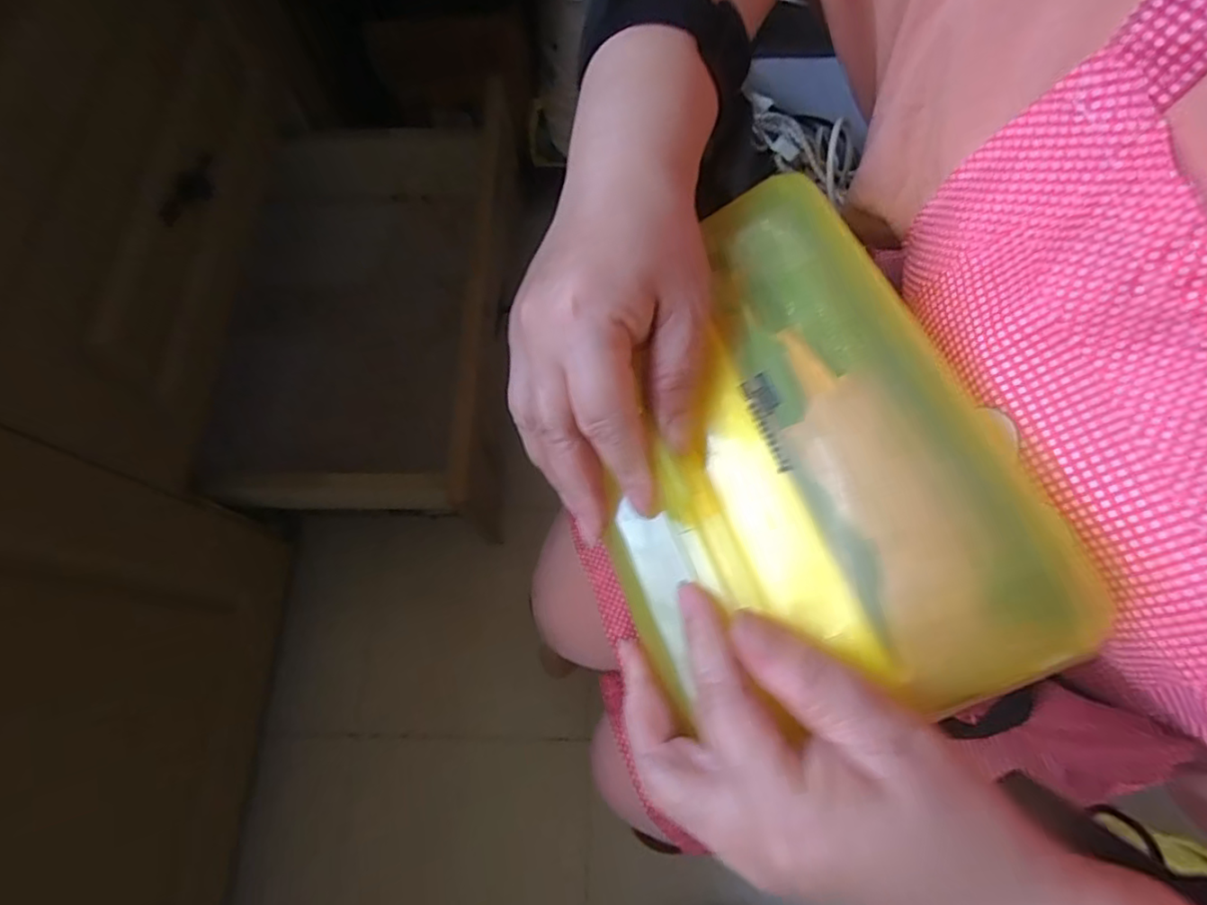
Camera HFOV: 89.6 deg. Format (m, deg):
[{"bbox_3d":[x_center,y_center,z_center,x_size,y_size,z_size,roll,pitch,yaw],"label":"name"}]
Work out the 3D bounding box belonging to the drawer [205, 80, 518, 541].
[{"bbox_3d":[-0.295,-0.201,0.777,0.361,0.199,0.544,-1,70,2],"label":"drawer"}]

